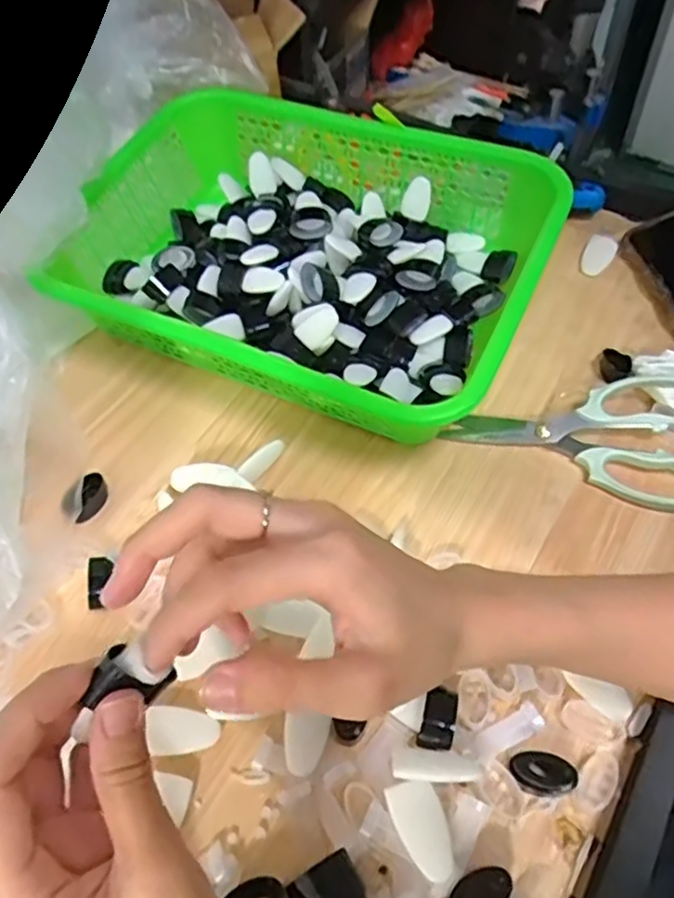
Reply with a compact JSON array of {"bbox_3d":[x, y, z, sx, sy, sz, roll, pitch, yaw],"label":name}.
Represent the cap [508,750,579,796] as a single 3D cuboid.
[{"bbox_3d":[0.104,0.164,0.346,0.032,0.010,0.019,5,58,6],"label":"cap"}]

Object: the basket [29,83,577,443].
[{"bbox_3d":[-0.036,-0.157,0.544,0.375,0.080,0.266,23,62,16],"label":"basket"}]

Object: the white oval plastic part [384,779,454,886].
[{"bbox_3d":[0.042,0.188,0.339,0.024,0.007,0.044,-17,59,-8],"label":"white oval plastic part"}]

